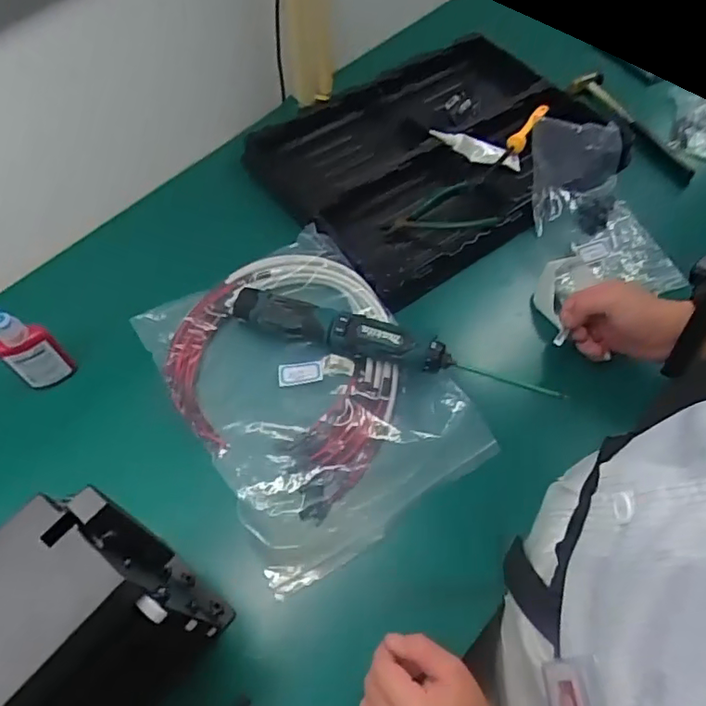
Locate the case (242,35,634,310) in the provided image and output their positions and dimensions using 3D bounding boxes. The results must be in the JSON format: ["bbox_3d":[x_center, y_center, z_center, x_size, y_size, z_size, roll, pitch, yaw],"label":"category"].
[{"bbox_3d":[0.118,-0.303,0.855,0.477,0.082,0.367,-34,66,-18],"label":"case"}]

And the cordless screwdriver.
[{"bbox_3d":[0.009,-0.023,0.684,0.322,0.053,0.060,18,61,10],"label":"cordless screwdriver"}]

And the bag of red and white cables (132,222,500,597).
[{"bbox_3d":[-0.060,0.036,0.683,0.276,0.055,0.377,-31,65,-17],"label":"bag of red and white cables"}]

